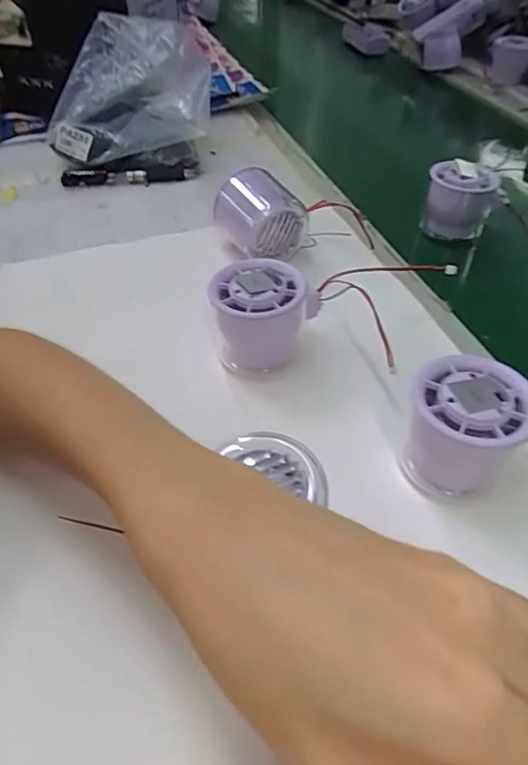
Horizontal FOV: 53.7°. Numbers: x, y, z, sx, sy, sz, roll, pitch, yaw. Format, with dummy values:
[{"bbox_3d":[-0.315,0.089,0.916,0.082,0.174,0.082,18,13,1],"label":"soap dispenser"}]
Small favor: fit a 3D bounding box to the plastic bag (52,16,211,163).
[{"bbox_3d":[-0.144,-0.301,0.549,0.156,0.116,0.125,-10,48,-11],"label":"plastic bag"}]

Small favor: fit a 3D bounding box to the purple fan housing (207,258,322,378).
[{"bbox_3d":[-0.002,-0.042,0.327,0.060,0.052,0.058,20,49,18],"label":"purple fan housing"}]

